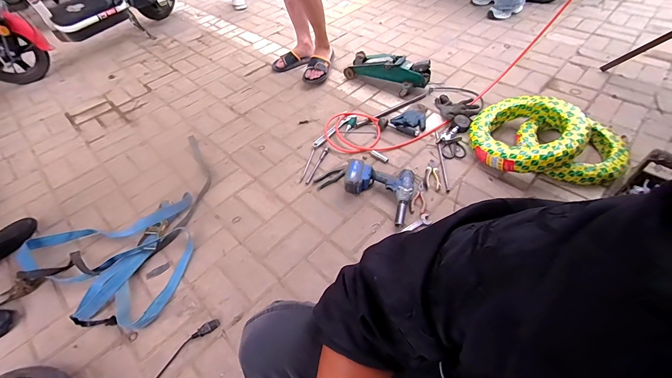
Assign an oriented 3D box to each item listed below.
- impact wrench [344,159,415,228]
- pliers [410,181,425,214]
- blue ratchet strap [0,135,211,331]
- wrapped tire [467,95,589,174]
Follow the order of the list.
[{"bbox_3d":[0.140,-0.003,1.071,0.252,0.080,0.199,17,53,16],"label":"impact wrench"},{"bbox_3d":[0.304,0.033,1.102,0.049,0.013,0.147,15,52,15],"label":"pliers"},{"bbox_3d":[-0.741,0.078,1.114,0.550,0.033,0.782,3,50,5],"label":"blue ratchet strap"},{"bbox_3d":[0.750,-0.220,1.209,0.395,0.100,0.395,21,60,38],"label":"wrapped tire"}]

